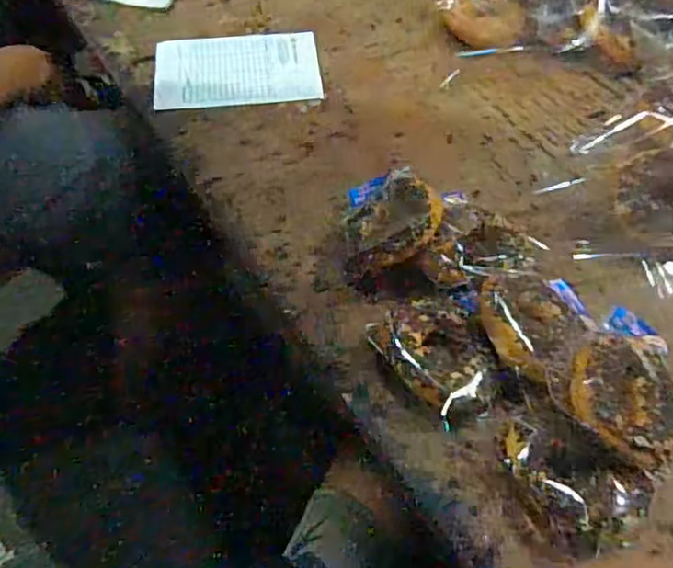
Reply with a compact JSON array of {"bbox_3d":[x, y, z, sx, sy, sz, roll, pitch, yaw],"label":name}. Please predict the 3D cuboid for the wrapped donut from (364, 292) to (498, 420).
[{"bbox_3d":[0.074,0.049,0.465,0.090,0.027,0.073,39,65,21],"label":"wrapped donut"}]

